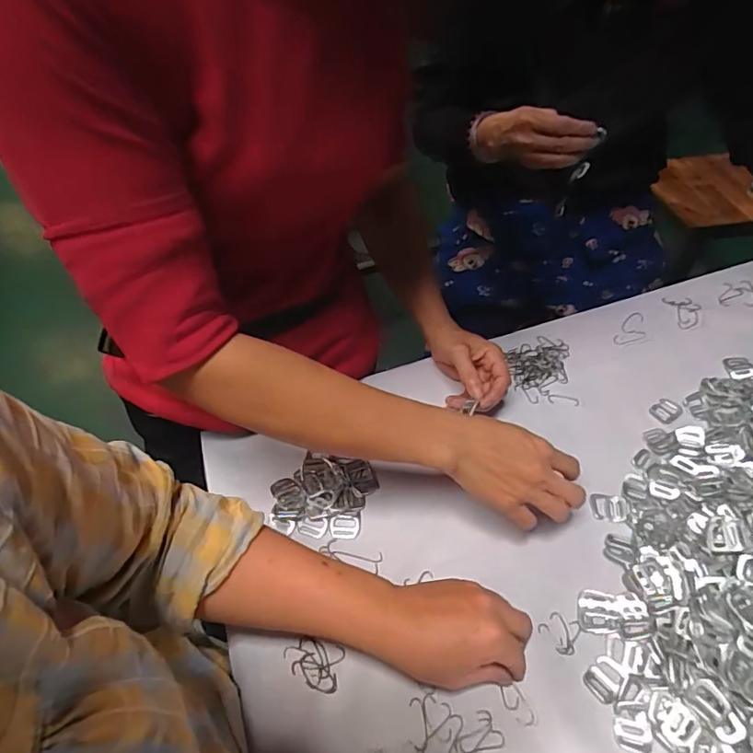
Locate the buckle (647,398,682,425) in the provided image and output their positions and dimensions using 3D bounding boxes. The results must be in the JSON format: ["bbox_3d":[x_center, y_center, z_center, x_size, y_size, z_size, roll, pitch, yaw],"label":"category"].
[{"bbox_3d":[0.322,0.038,0.570,0.035,0.004,0.026,-31,54,-20],"label":"buckle"}]

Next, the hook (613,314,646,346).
[{"bbox_3d":[0.327,-0.059,0.657,0.029,0.004,0.063,27,57,25],"label":"hook"}]

